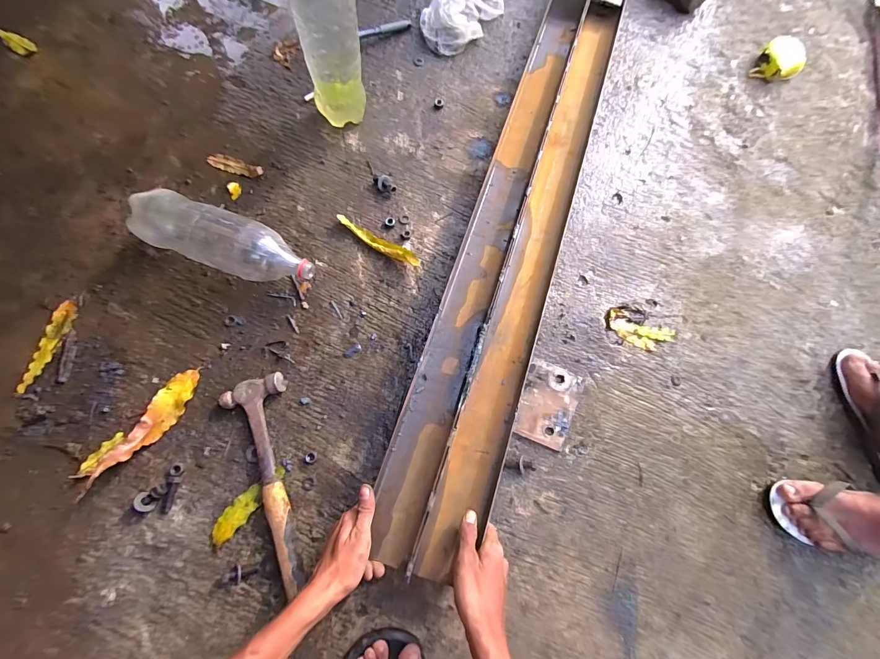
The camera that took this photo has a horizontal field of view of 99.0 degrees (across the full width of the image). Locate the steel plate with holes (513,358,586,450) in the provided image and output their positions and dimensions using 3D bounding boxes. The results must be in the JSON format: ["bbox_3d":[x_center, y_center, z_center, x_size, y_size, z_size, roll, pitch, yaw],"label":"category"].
[{"bbox_3d":[0.173,0.119,0.600,0.091,0.005,0.122,23,76,-1],"label":"steel plate with holes"}]

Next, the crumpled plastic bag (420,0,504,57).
[{"bbox_3d":[0.054,-0.667,0.776,0.186,0.077,0.105,-34,77,-10],"label":"crumpled plastic bag"}]

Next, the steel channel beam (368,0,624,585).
[{"bbox_3d":[0.163,-0.277,0.672,0.157,0.070,1.213,18,74,5],"label":"steel channel beam"}]

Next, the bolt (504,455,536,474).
[{"bbox_3d":[0.124,0.206,0.573,0.047,0.018,0.024,21,74,6],"label":"bolt"}]

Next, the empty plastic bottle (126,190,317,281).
[{"bbox_3d":[-0.352,-0.144,0.614,0.295,0.098,0.085,21,74,6],"label":"empty plastic bottle"}]

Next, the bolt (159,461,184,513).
[{"bbox_3d":[-0.385,0.225,0.537,0.017,0.014,0.070,13,86,3],"label":"bolt"}]

